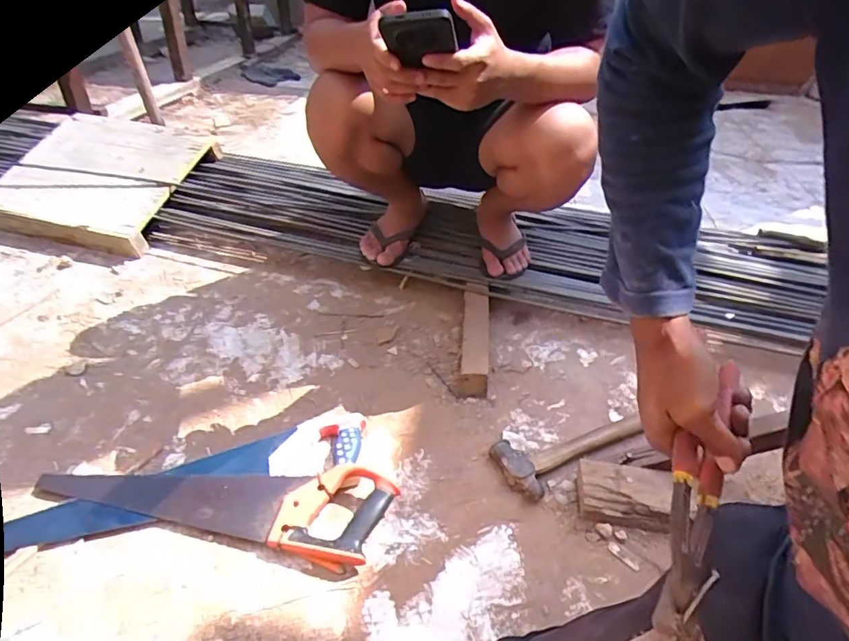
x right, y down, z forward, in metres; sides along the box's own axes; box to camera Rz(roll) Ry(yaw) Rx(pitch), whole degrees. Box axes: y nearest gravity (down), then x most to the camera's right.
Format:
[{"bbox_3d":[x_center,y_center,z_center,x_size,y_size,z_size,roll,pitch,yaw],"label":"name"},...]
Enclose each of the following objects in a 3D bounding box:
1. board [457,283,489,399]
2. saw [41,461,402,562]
[{"bbox_3d":[0.095,0.032,1.003,0.049,0.067,0.273,5,37,3],"label":"board"},{"bbox_3d":[-0.283,0.228,0.734,0.480,0.044,0.142,9,37,8],"label":"saw"}]

